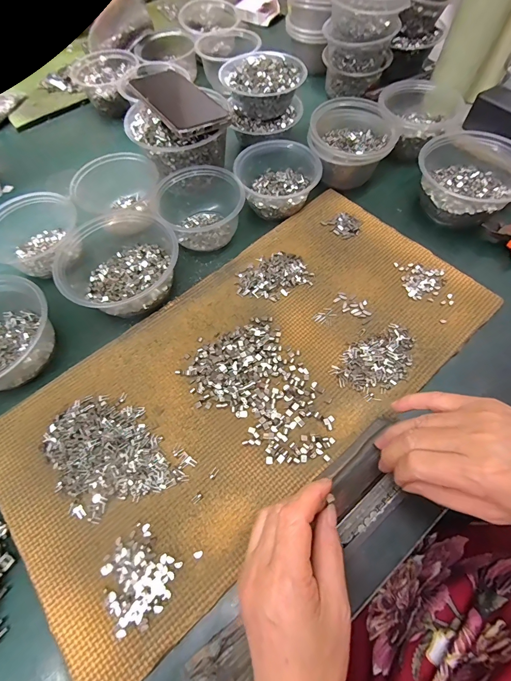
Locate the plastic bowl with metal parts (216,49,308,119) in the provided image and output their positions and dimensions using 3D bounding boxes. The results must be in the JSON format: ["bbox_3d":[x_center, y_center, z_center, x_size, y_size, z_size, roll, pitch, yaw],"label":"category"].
[{"bbox_3d":[0.011,-0.375,0.477,0.117,0.044,0.107,-1,63,1],"label":"plastic bowl with metal parts"}]

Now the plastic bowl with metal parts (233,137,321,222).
[{"bbox_3d":[0.028,-0.229,0.452,0.108,0.048,0.113,0,64,1],"label":"plastic bowl with metal parts"}]

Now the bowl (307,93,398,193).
[{"bbox_3d":[0.135,-0.280,0.459,0.111,0.072,0.113,0,64,1],"label":"bowl"}]

